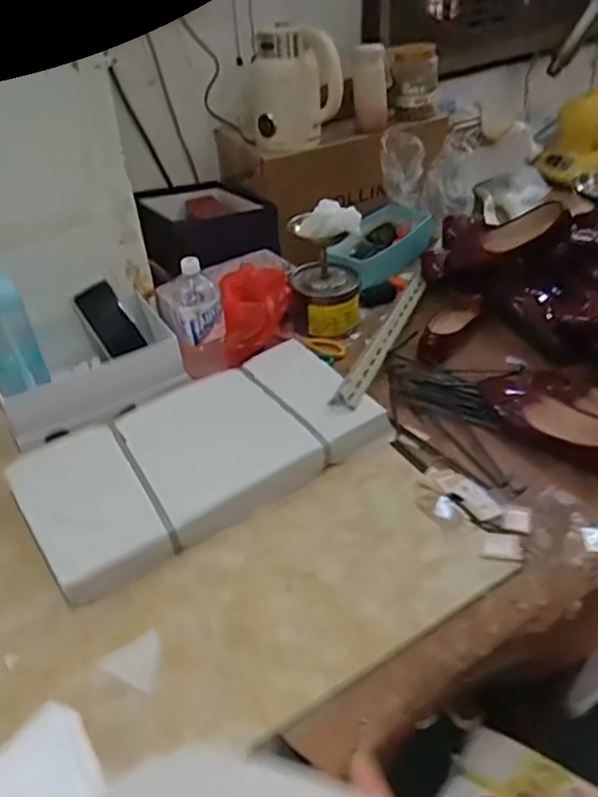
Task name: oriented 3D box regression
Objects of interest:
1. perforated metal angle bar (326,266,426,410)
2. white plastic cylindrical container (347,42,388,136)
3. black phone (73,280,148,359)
[{"bbox_3d":[0.171,-0.136,1.214,0.047,0.027,0.521,15,44,20],"label":"perforated metal angle bar"},{"bbox_3d":[0.154,-0.688,1.394,0.088,0.167,0.102,-1,41,3],"label":"white plastic cylindrical container"},{"bbox_3d":[-0.354,-0.146,1.191,0.075,0.148,0.010,-28,30,-5],"label":"black phone"}]

